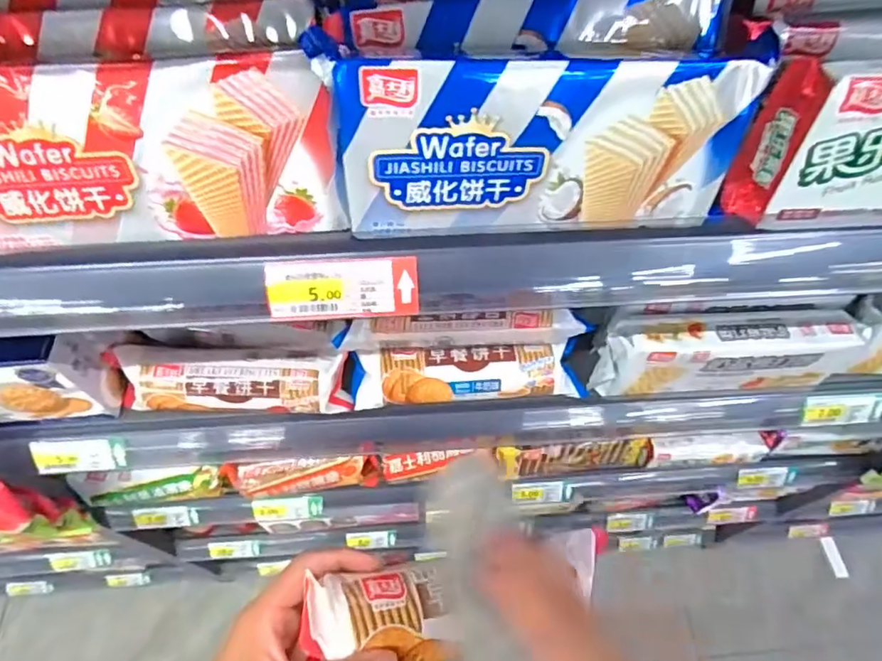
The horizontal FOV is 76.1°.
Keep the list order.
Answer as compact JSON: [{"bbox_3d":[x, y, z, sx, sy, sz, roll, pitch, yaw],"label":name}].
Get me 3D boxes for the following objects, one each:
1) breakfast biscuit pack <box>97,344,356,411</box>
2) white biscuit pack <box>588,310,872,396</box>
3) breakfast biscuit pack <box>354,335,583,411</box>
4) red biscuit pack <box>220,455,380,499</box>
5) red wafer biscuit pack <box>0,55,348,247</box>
[{"bbox_3d":[-0.210,0.048,0.554,0.232,0.055,0.062,1,60,0],"label":"breakfast biscuit pack"},{"bbox_3d":[0.278,0.023,0.551,0.236,0.086,0.044,-2,60,-2],"label":"white biscuit pack"},{"bbox_3d":[0.026,0.042,0.555,0.224,0.042,0.050,-4,60,-3],"label":"breakfast biscuit pack"},{"bbox_3d":[-0.182,0.192,0.745,0.193,0.042,0.036,-6,60,-4],"label":"red biscuit pack"},{"bbox_3d":[-0.174,-0.105,0.322,0.228,0.099,0.045,-2,39,-4],"label":"red wafer biscuit pack"}]

